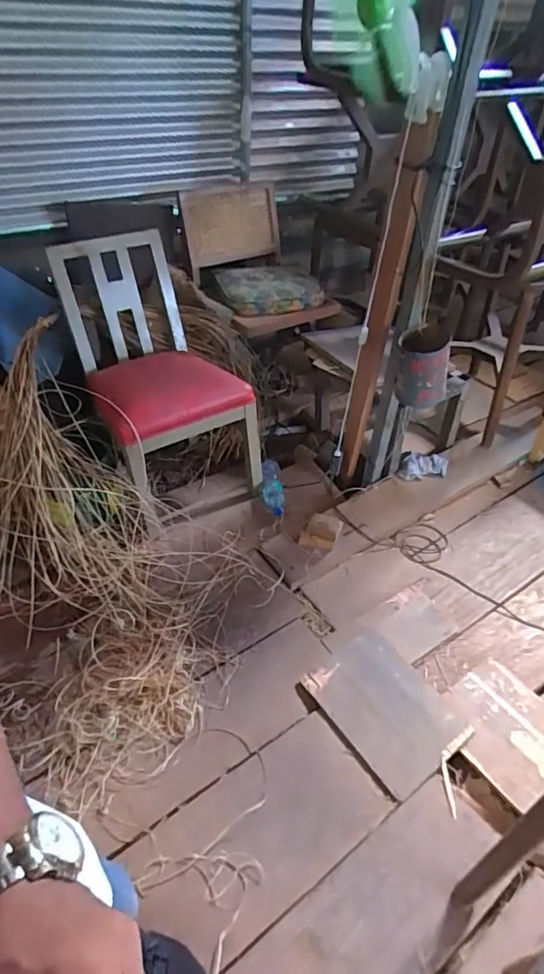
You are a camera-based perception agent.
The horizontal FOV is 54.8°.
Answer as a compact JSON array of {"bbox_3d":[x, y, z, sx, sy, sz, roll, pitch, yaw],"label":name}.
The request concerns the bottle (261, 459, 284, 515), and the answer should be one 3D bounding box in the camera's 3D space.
[{"bbox_3d":[0.002,-0.005,1.989,0.089,0.063,0.277,2,44,-1],"label":"bottle"}]

